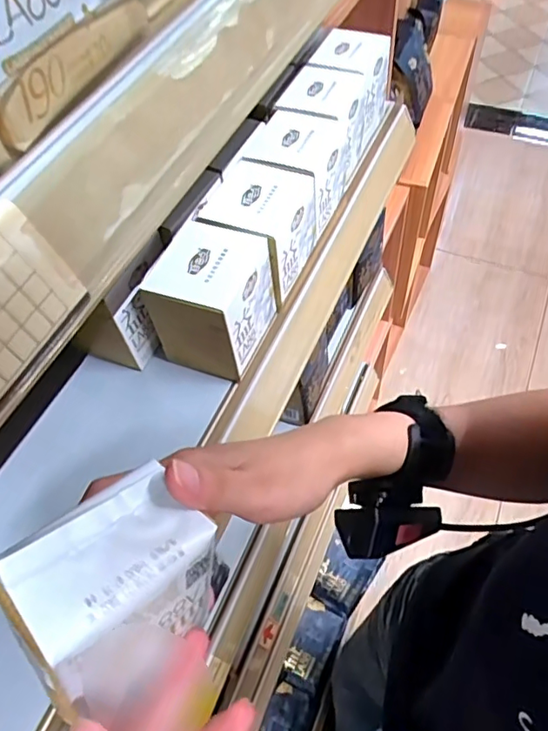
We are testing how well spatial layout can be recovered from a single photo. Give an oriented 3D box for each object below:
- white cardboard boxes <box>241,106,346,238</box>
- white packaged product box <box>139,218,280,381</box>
[{"bbox_3d":[0.021,-0.167,0.459,0.071,0.061,0.082,20,60,18],"label":"white cardboard boxes"},{"bbox_3d":[-0.043,-0.044,0.387,0.068,0.075,0.077,16,59,15],"label":"white packaged product box"}]

